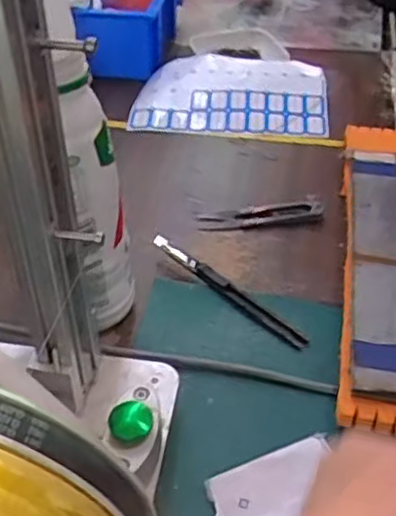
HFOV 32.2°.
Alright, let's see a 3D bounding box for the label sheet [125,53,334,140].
[{"bbox_3d":[0.036,-0.170,0.718,0.196,0.013,0.111,5,57,4],"label":"label sheet"}]

